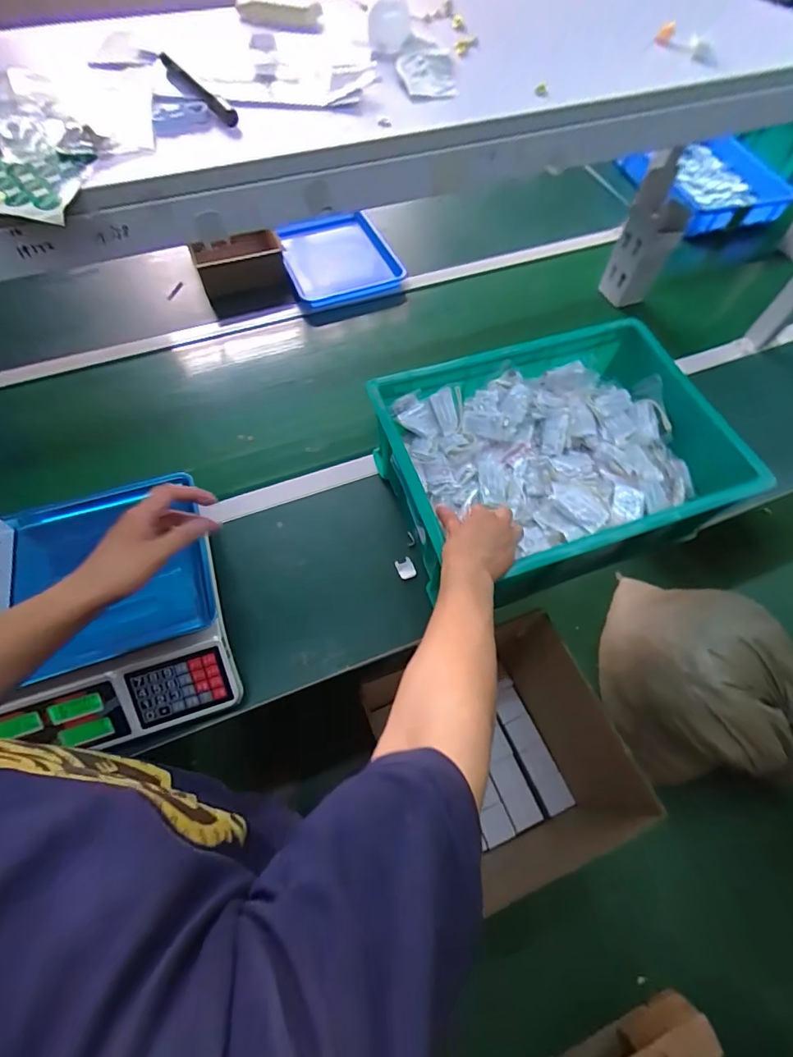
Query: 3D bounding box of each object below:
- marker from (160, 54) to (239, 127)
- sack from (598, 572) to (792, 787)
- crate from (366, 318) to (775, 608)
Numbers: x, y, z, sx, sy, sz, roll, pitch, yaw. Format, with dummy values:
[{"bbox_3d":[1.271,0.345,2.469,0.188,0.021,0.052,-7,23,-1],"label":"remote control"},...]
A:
[{"bbox_3d":[-0.193,-0.426,0.447,0.014,0.016,0.140,-32,67,-17],"label":"marker"},{"bbox_3d":[0.796,0.402,1.202,0.409,0.324,0.620,-26,65,-14],"label":"sack"},{"bbox_3d":[0.239,-0.103,0.729,0.477,0.160,0.349,-16,63,-10],"label":"crate"}]

